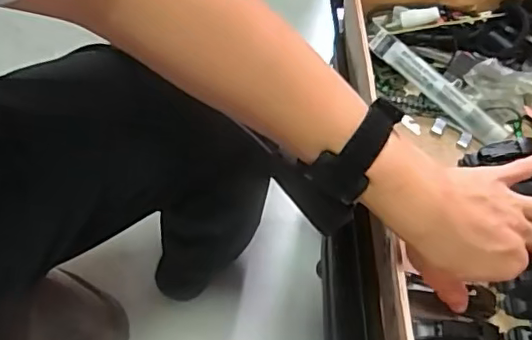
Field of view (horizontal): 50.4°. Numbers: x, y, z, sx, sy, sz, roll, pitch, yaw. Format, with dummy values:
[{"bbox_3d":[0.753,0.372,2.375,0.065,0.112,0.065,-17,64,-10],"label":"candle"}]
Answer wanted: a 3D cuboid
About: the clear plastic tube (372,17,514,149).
[{"bbox_3d":[0.170,-0.088,0.567,0.170,0.031,0.027,39,67,18],"label":"clear plastic tube"}]

